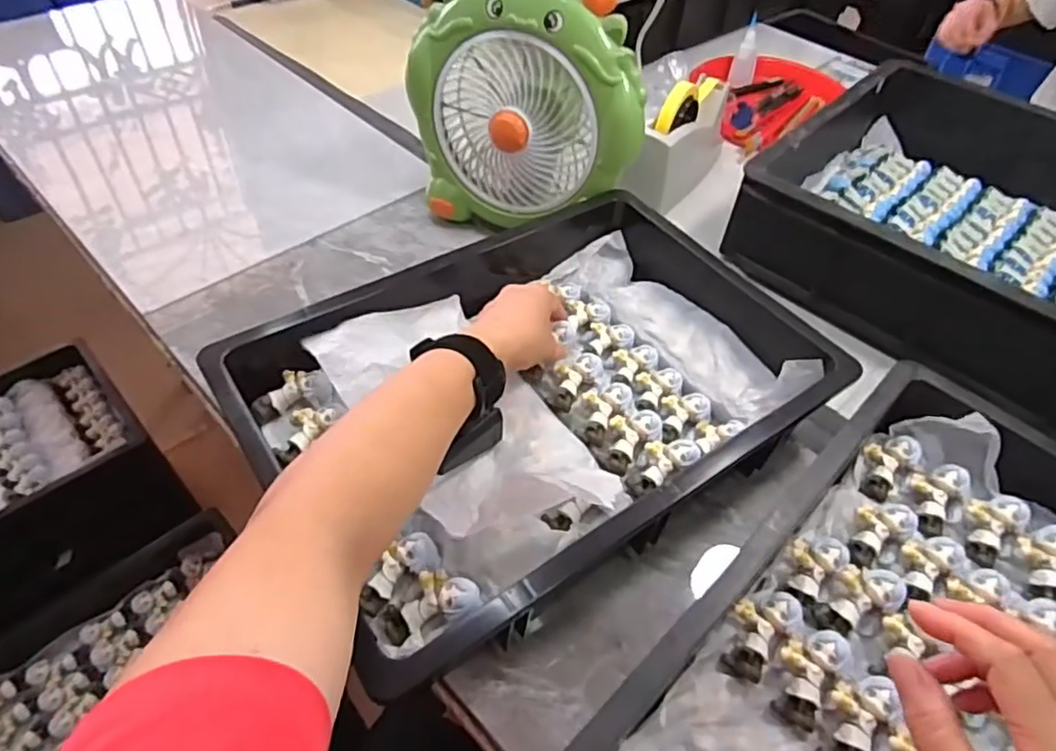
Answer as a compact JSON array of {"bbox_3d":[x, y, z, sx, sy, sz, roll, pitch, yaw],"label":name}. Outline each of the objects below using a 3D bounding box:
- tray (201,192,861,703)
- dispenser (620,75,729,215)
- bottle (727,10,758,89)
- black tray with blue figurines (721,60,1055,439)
[{"bbox_3d":[0.013,0.002,0.545,0.459,0.090,0.321,-27,56,-24],"label":"tray"},{"bbox_3d":[0.195,-0.299,0.809,0.061,0.108,0.250,25,52,17],"label":"dispenser"},{"bbox_3d":[0.356,-0.520,1.023,0.039,0.090,0.048,17,50,11],"label":"bottle"},{"bbox_3d":[0.561,-0.131,0.682,0.432,0.144,0.562,-35,60,-29],"label":"black tray with blue figurines"}]

